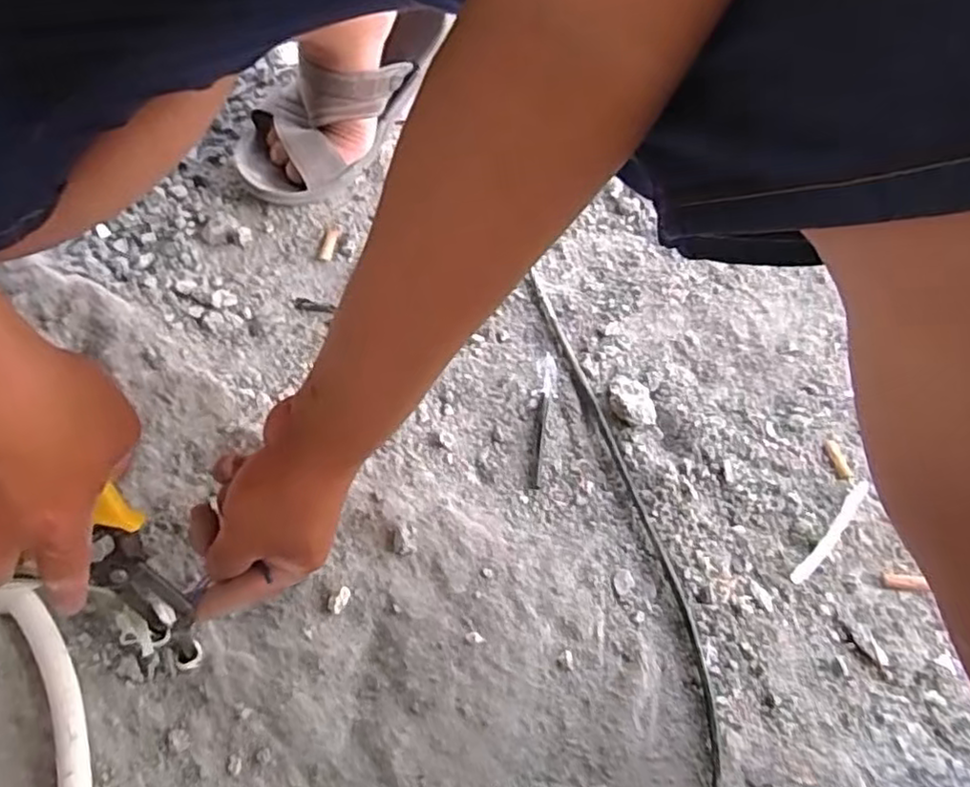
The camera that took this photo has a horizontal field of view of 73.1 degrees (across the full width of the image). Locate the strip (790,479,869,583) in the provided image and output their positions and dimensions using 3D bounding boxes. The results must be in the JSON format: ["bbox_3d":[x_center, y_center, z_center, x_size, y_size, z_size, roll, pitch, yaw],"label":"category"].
[{"bbox_3d":[0.248,0.098,0.464,0.012,0.004,0.101,42,69,15],"label":"strip"}]

